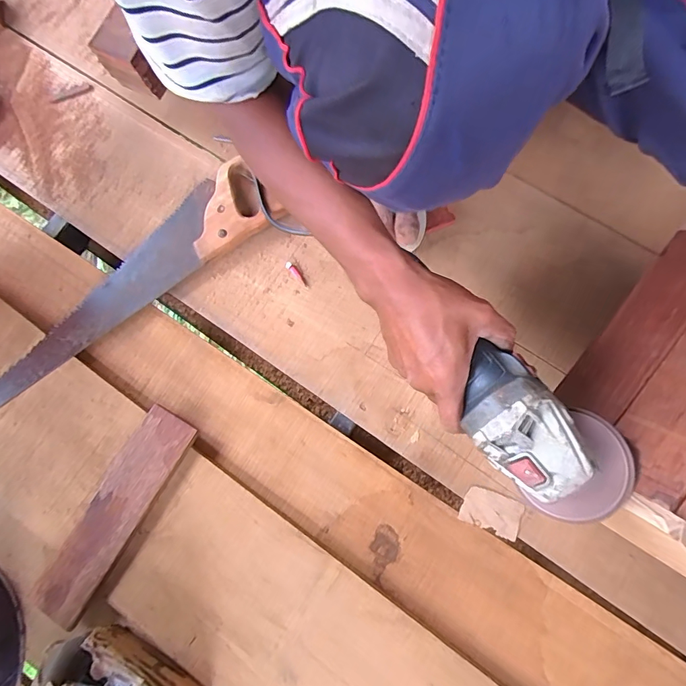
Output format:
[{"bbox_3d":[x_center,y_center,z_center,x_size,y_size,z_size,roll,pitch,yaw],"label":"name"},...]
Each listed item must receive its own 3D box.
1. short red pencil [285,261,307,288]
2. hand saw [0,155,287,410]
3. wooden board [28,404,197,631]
[{"bbox_3d":[-0.062,-0.091,0.556,0.008,0.008,0.042,-40,80,-8],"label":"short red pencil"},{"bbox_3d":[-0.297,-0.085,0.552,0.453,0.030,0.112,-35,80,-7],"label":"hand saw"},{"bbox_3d":[-0.267,0.196,0.493,0.068,0.016,0.248,29,79,6],"label":"wooden board"}]

